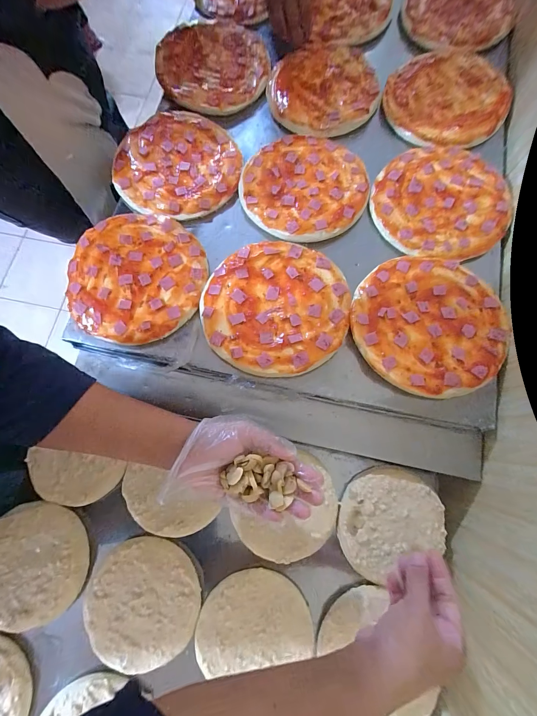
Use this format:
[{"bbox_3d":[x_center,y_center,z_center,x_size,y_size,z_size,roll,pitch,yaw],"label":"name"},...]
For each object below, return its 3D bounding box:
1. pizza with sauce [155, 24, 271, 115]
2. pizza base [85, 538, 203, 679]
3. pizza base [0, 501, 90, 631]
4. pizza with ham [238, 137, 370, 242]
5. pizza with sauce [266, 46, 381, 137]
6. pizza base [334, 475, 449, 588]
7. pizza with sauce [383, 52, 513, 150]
[{"bbox_3d":[-0.102,-0.546,0.559,0.204,0.032,0.215,-7,73,-1],"label":"pizza with sauce"},{"bbox_3d":[-0.164,0.318,0.393,0.138,0.012,0.145,0,73,1],"label":"pizza base"},{"bbox_3d":[-0.318,0.274,0.403,0.147,0.006,0.142,0,73,1],"label":"pizza base"},{"bbox_3d":[0.061,-0.277,0.491,0.203,0.023,0.188,0,73,1],"label":"pizza with ham"},{"bbox_3d":[0.099,-0.487,0.539,0.193,0.019,0.202,2,73,2],"label":"pizza with sauce"},{"bbox_3d":[0.165,0.227,0.400,0.134,0.008,0.126,0,73,1],"label":"pizza base"},{"bbox_3d":[0.312,-0.454,0.521,0.202,0.014,0.195,0,73,1],"label":"pizza with sauce"}]

